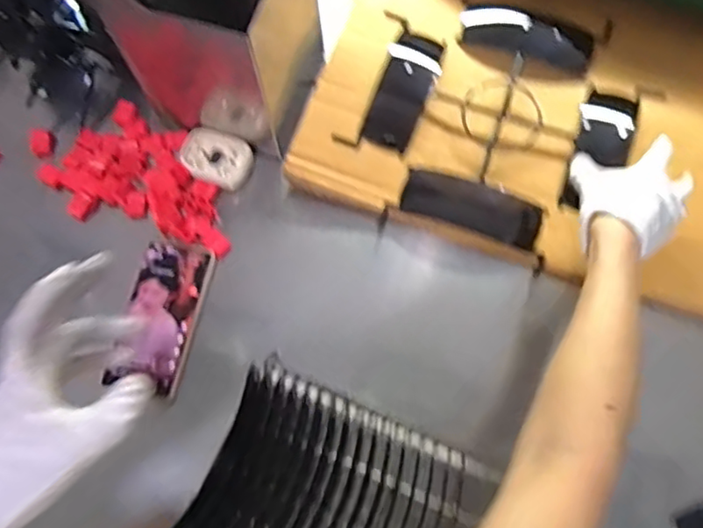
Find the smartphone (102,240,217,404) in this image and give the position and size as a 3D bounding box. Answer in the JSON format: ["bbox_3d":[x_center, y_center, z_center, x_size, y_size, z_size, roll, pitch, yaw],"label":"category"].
[{"bbox_3d":[-0.191,0.052,0.640,0.069,0.014,0.156,12,66,-1],"label":"smartphone"}]

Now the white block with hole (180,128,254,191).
[{"bbox_3d":[-0.150,-0.118,0.702,0.071,0.029,0.062,35,75,13],"label":"white block with hole"}]

